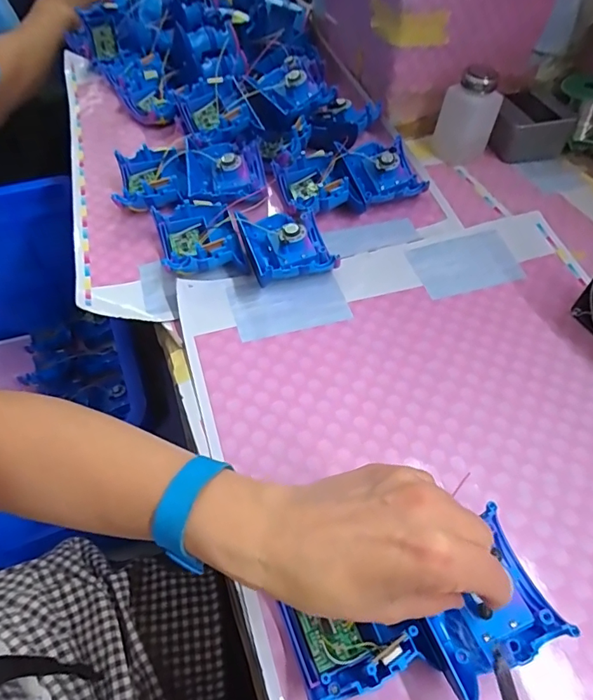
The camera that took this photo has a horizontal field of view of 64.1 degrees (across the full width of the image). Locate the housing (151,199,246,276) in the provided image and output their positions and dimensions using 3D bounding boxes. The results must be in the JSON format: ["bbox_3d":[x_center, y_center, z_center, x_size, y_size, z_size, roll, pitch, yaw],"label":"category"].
[{"bbox_3d":[-0.098,-0.109,0.480,0.081,0.037,0.085,-13,55,-10],"label":"housing"}]

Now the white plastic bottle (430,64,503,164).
[{"bbox_3d":[0.208,-0.290,0.582,0.055,0.098,0.053,-16,55,-12],"label":"white plastic bottle"}]

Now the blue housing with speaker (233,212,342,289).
[{"bbox_3d":[-0.009,-0.107,0.479,0.085,0.041,0.092,-14,55,-11],"label":"blue housing with speaker"}]

